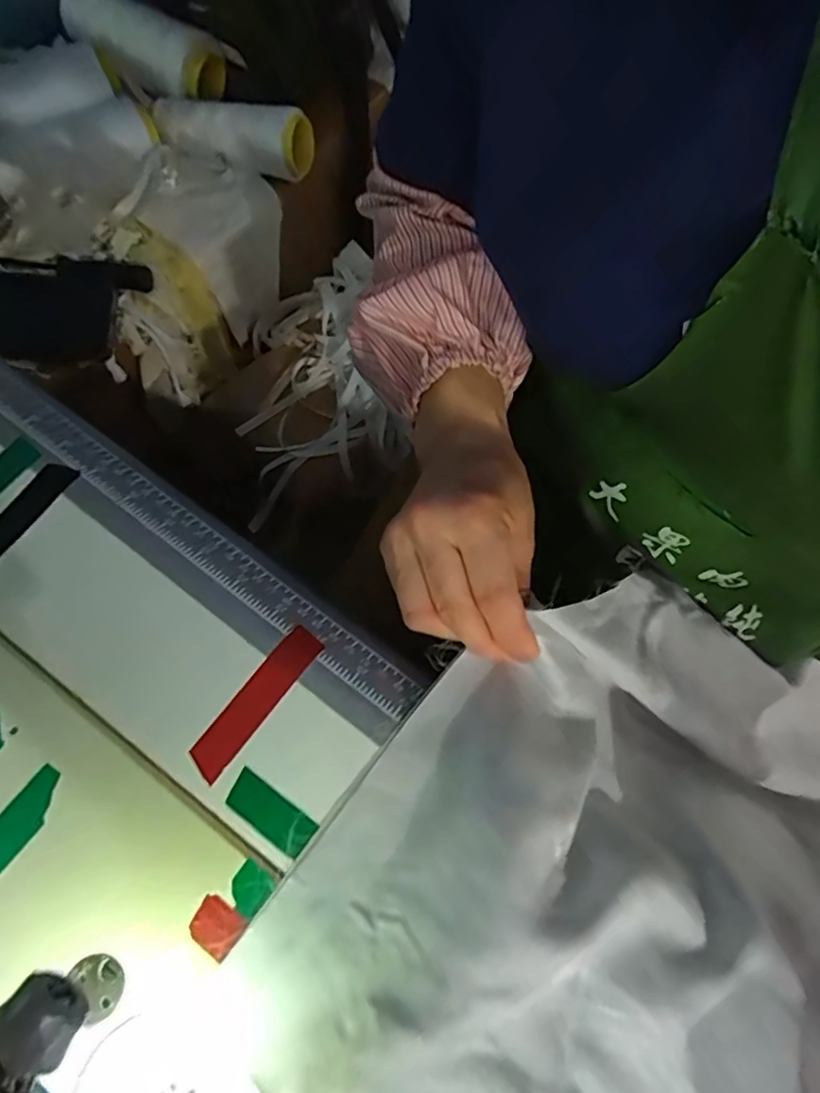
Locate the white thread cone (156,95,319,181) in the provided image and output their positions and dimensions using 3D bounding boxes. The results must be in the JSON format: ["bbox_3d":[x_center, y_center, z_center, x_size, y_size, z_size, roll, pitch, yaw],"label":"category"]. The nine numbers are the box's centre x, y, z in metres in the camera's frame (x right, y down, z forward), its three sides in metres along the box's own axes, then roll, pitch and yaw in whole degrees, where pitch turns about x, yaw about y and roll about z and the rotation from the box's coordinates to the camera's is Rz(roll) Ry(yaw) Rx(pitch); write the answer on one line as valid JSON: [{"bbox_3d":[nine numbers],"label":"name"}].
[{"bbox_3d":[-0.185,-0.419,0.596,0.169,0.048,0.055,14,71,3],"label":"white thread cone"}]

